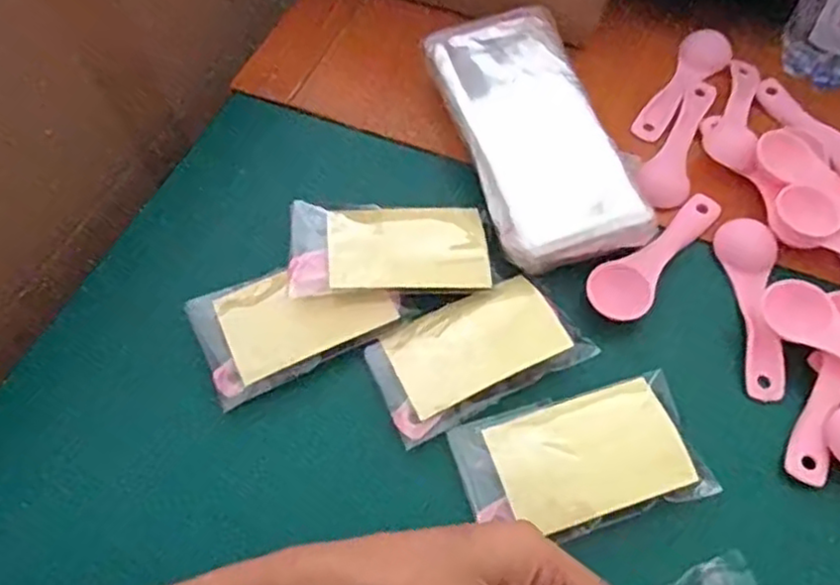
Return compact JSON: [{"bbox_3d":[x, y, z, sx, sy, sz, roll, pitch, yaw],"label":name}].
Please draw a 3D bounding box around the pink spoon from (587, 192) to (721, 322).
[{"bbox_3d":[0.139,-0.025,0.410,0.036,0.010,0.112,34,66,19],"label":"pink spoon"}]

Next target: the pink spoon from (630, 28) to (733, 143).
[{"bbox_3d":[0.186,-0.146,0.483,0.033,0.013,0.115,30,65,17],"label":"pink spoon"}]

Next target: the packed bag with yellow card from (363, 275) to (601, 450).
[{"bbox_3d":[0.028,0.031,0.374,0.108,0.014,0.065,-24,62,-12],"label":"packed bag with yellow card"}]

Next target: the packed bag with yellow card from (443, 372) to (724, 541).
[{"bbox_3d":[0.080,0.084,0.344,0.116,0.011,0.065,-15,61,-7],"label":"packed bag with yellow card"}]

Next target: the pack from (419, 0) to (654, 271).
[{"bbox_3d":[0.072,-0.103,0.433,0.097,0.033,0.188,-14,61,-7],"label":"pack"}]

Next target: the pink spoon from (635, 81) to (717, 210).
[{"bbox_3d":[0.171,-0.102,0.457,0.031,0.011,0.116,21,63,12],"label":"pink spoon"}]

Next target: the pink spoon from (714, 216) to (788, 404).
[{"bbox_3d":[0.194,0.006,0.394,0.031,0.022,0.111,4,60,4],"label":"pink spoon"}]

